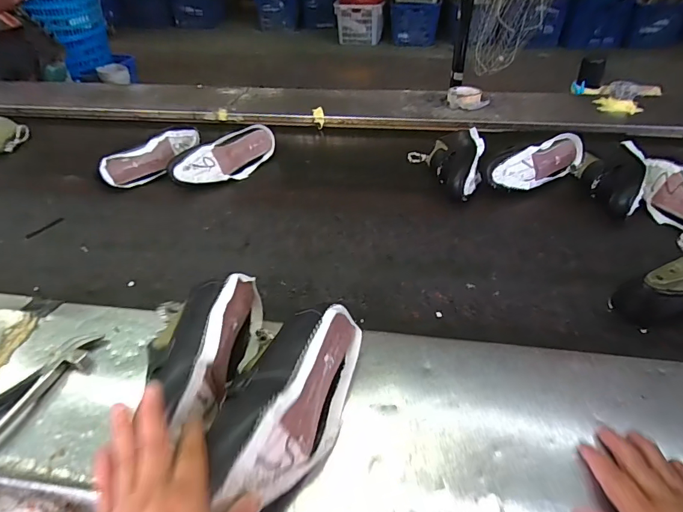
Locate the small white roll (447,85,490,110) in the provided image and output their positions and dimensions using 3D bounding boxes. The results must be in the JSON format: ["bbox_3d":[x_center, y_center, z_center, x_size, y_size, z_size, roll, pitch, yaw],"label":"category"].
[{"bbox_3d":[0.329,-0.410,1.087,0.104,0.034,0.104,8,41,12],"label":"small white roll"}]

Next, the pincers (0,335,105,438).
[{"bbox_3d":[-0.354,0.149,0.457,0.058,0.032,0.188,19,44,24],"label":"pincers"}]

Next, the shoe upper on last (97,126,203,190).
[{"bbox_3d":[-0.402,-0.217,0.921,0.071,0.073,0.241,18,44,23],"label":"shoe upper on last"}]

